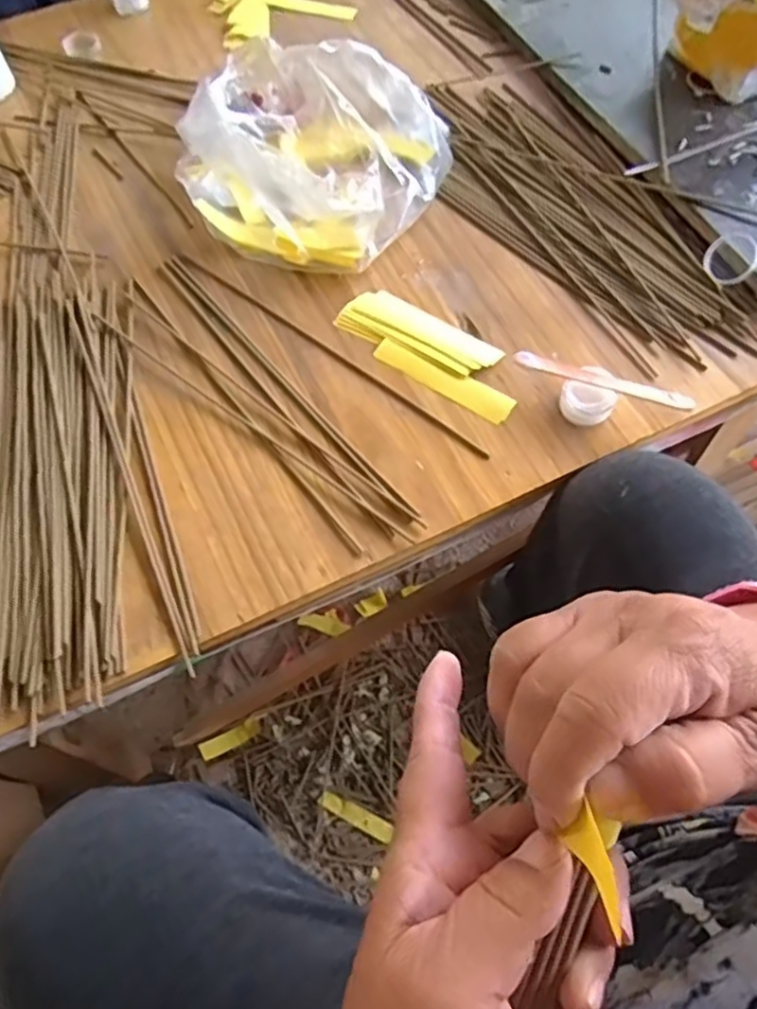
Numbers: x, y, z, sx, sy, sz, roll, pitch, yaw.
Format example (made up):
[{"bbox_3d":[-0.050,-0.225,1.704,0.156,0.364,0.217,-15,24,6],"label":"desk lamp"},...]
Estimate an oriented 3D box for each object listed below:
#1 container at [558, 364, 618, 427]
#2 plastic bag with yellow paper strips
[{"bbox_3d":[0.151,-0.077,0.481,0.037,0.027,0.034,-1,63,3],"label":"container"},{"bbox_3d":[-0.061,-0.312,0.570,0.214,0.098,0.205,25,68,15],"label":"plastic bag with yellow paper strips"}]

